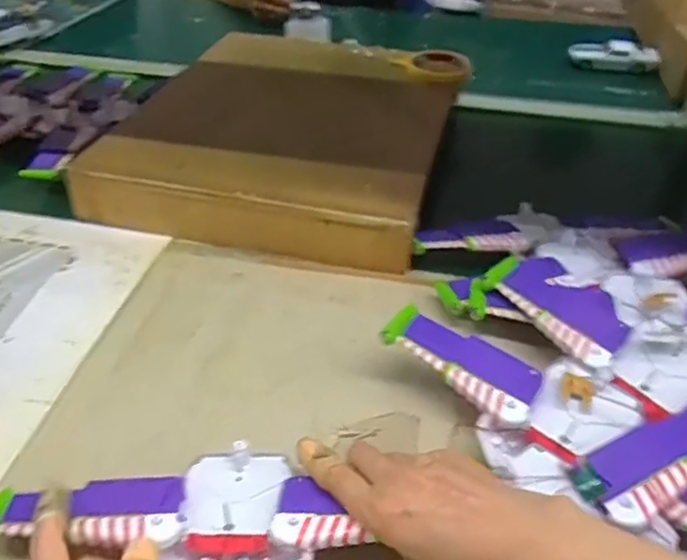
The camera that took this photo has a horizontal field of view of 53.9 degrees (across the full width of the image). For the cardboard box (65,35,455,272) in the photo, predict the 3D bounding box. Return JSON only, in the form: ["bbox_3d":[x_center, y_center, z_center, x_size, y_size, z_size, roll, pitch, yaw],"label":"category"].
[{"bbox_3d":[-0.068,-0.174,0.787,0.350,0.080,0.377,9,39,10],"label":"cardboard box"}]

